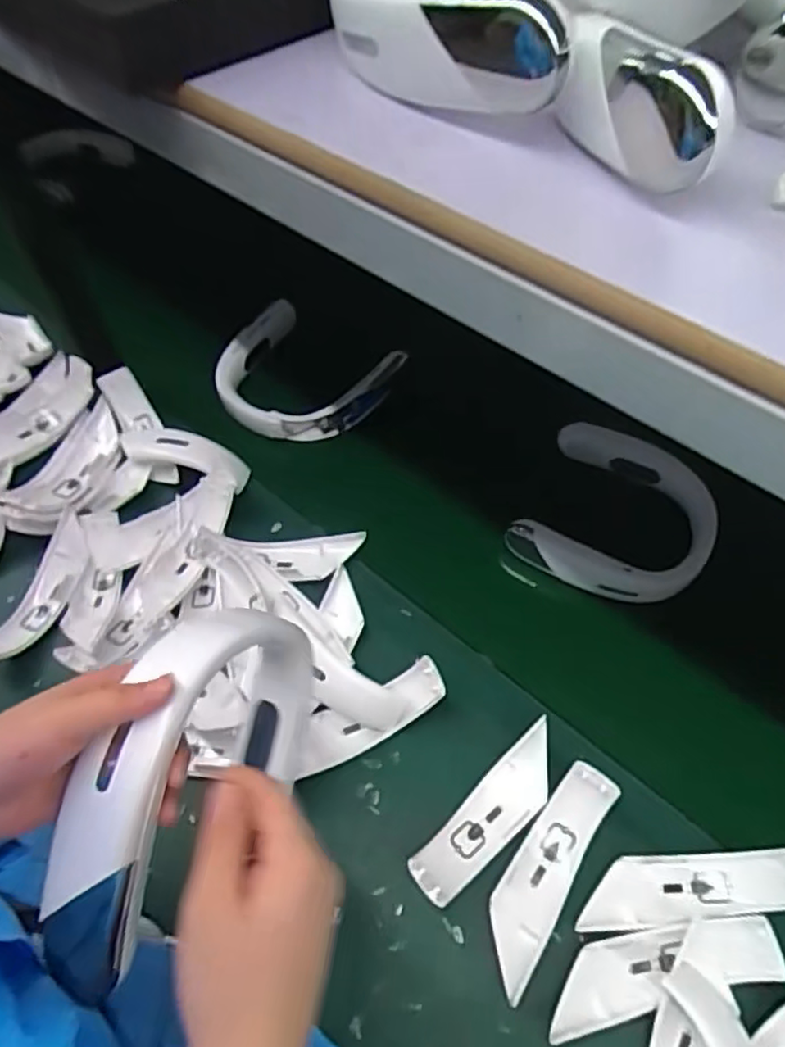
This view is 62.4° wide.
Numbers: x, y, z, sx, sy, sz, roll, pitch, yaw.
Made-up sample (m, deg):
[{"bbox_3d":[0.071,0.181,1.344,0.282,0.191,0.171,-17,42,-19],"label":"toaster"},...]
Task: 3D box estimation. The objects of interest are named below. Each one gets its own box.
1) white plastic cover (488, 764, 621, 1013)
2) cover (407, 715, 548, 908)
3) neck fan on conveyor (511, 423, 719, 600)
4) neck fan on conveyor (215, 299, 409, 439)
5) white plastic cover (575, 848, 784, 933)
[{"bbox_3d":[0.125,0.283,0.528,0.050,0.047,0.172,30,62,19],"label":"white plastic cover"},{"bbox_3d":[0.089,0.249,0.558,0.174,0.040,0.052,-40,64,-22],"label":"cover"},{"bbox_3d":[0.251,-0.007,0.723,0.197,0.071,0.183,28,62,19],"label":"neck fan on conveyor"},{"bbox_3d":[-0.125,-0.193,0.854,0.193,0.070,0.196,34,64,21],"label":"neck fan on conveyor"},{"bbox_3d":[0.240,0.295,0.526,0.175,0.041,0.050,-13,56,8],"label":"white plastic cover"}]

